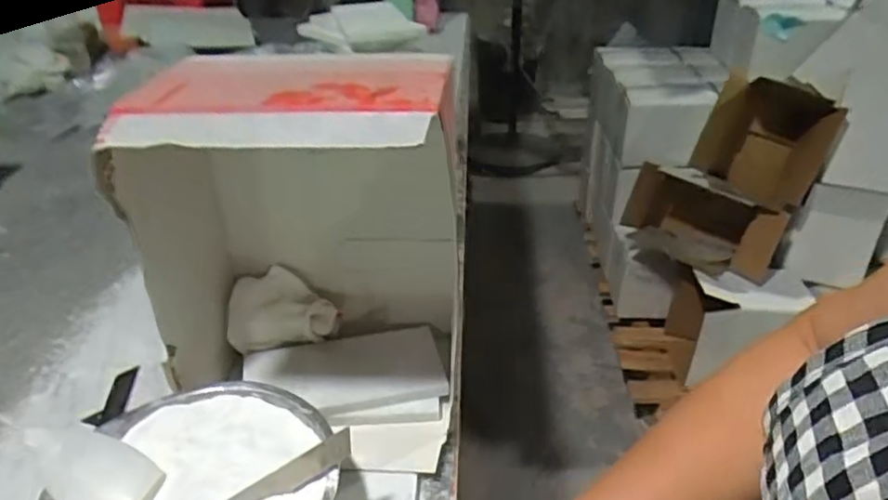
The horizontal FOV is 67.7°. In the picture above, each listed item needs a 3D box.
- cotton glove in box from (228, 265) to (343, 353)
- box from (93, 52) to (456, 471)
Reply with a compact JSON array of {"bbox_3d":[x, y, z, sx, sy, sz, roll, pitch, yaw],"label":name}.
[{"bbox_3d":[-0.128,0.053,0.536,0.085,0.069,0.032,-3,33,-4],"label":"cotton glove in box"},{"bbox_3d":[-0.094,0.010,0.462,0.186,0.257,0.149,0,31,3],"label":"box"}]

